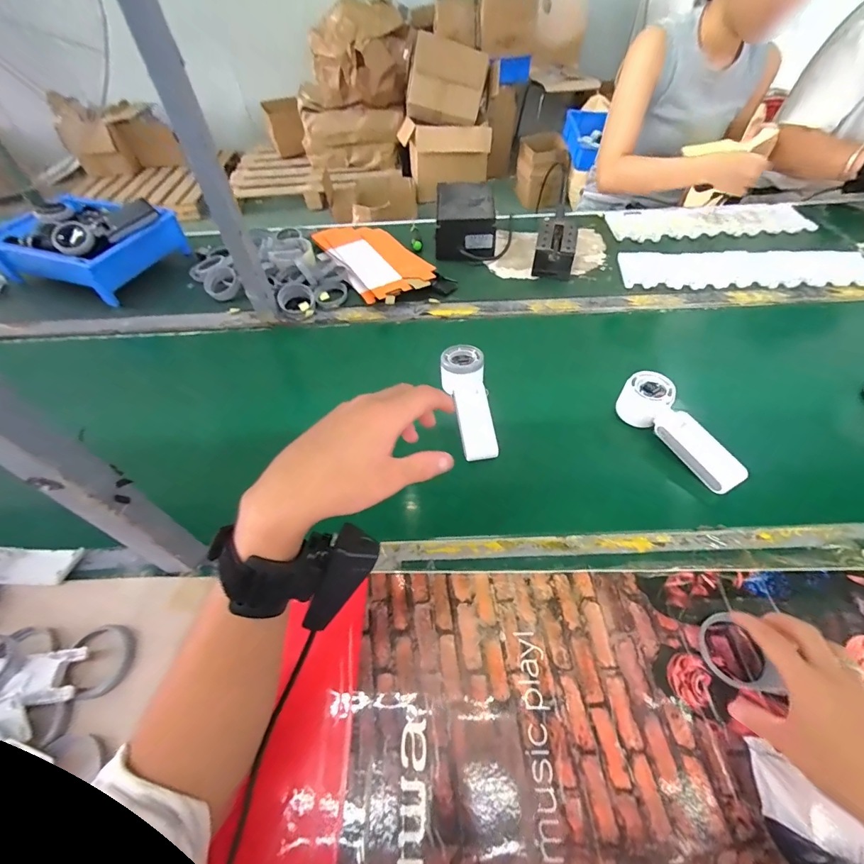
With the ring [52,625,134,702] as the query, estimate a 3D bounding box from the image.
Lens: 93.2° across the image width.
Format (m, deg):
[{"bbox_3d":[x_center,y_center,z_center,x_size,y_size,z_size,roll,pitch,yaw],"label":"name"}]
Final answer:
[{"bbox_3d":[-0.298,0.206,0.368,0.052,0.014,0.060,-6,53,0],"label":"ring"}]

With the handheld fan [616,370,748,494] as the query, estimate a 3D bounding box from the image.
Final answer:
[{"bbox_3d":[0.305,-0.006,0.497,0.052,0.049,0.164,-28,56,-18],"label":"handheld fan"}]

